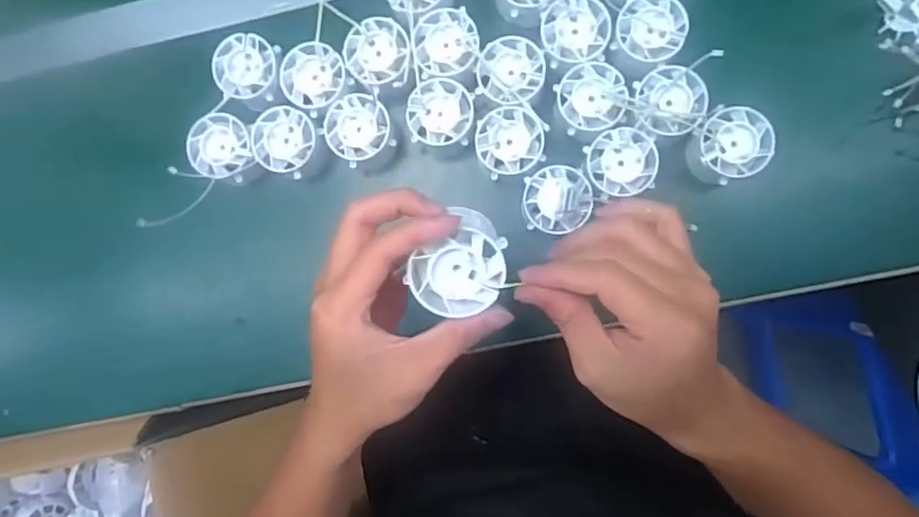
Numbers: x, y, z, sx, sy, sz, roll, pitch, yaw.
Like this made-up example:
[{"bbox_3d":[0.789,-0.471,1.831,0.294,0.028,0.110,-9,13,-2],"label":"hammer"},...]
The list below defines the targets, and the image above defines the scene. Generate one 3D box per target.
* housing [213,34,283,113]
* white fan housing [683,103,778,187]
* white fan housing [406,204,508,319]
[{"bbox_3d":[-0.164,-0.145,0.442,0.046,0.015,0.051,14,89,5],"label":"housing"},{"bbox_3d":[0.194,-0.081,0.416,0.052,0.026,0.050,0,88,5],"label":"white fan housing"},{"bbox_3d":[0.001,0.005,0.297,0.043,0.023,0.053,27,88,10],"label":"white fan housing"}]

